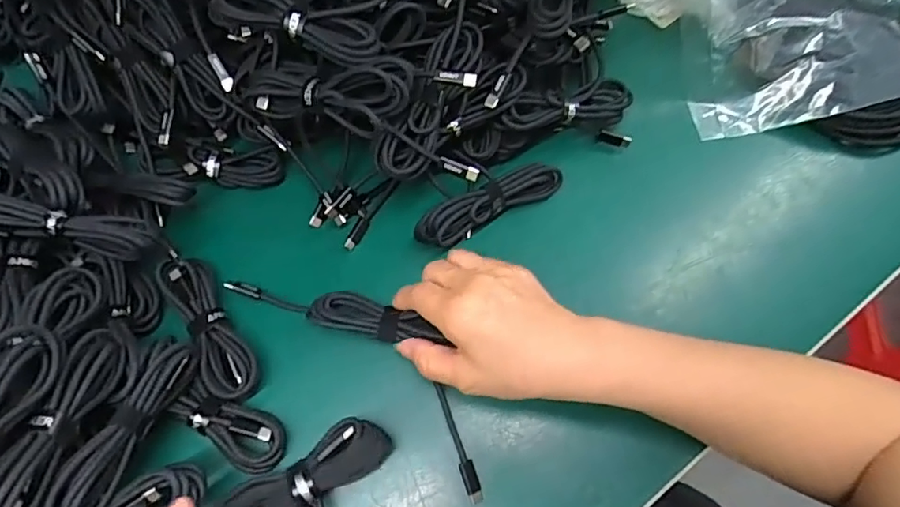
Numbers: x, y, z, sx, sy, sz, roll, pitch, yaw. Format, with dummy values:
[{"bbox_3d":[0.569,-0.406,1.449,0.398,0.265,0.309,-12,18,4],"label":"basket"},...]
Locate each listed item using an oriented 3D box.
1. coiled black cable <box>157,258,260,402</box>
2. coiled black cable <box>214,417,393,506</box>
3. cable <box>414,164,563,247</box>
[{"bbox_3d":[-0.164,0.051,0.376,0.032,0.021,0.109,-30,73,-12],"label":"coiled black cable"},{"bbox_3d":[-0.085,0.143,0.324,0.112,0.038,0.047,-31,73,-13],"label":"coiled black cable"},{"bbox_3d":[0.029,-0.036,0.399,0.114,0.032,0.021,-28,73,-11],"label":"cable"}]

